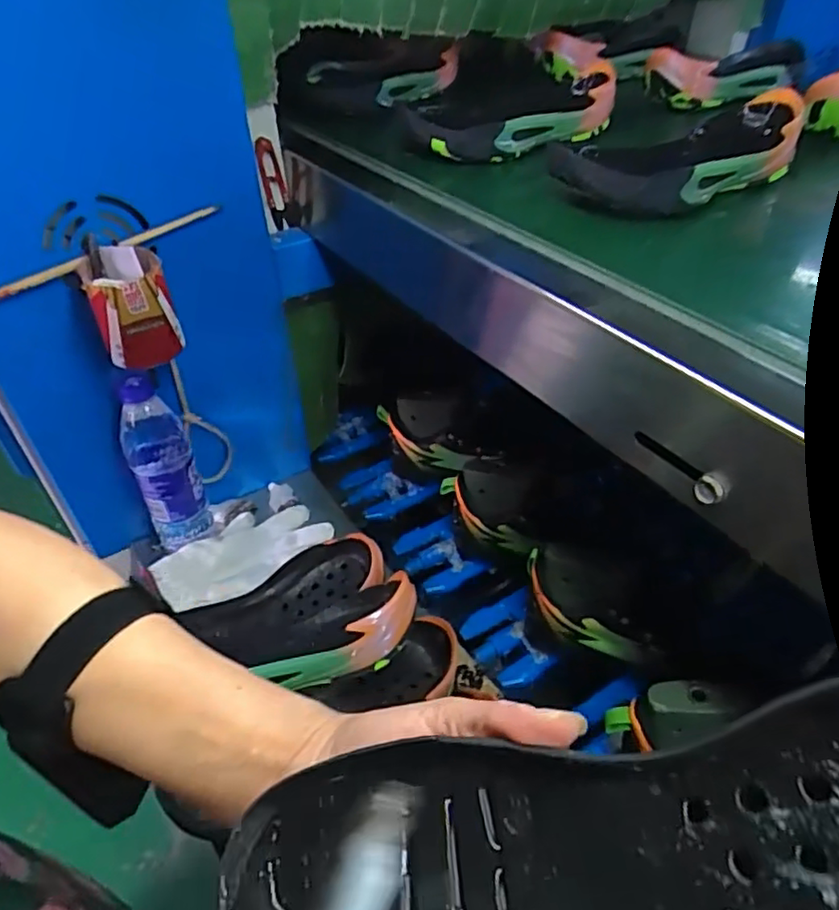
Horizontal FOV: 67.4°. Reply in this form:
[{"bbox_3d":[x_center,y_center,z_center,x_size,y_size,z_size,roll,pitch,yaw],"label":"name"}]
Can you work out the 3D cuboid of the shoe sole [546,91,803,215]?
[{"bbox_3d":[0.215,-0.245,0.518,0.247,0.048,0.090,-26,46,-23],"label":"shoe sole"}]

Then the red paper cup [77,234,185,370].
[{"bbox_3d":[-0.258,-0.134,0.566,0.066,0.093,0.070,-20,44,-18],"label":"red paper cup"}]

